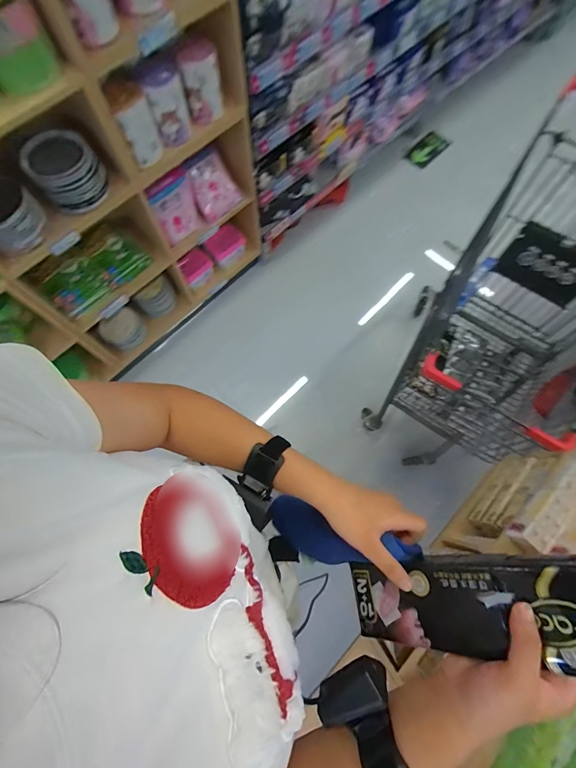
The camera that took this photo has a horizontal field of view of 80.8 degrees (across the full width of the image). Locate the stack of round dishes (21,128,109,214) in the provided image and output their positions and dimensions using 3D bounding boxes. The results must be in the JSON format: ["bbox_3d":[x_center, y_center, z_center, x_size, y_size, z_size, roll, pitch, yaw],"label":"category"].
[{"bbox_3d":[-0.559,-0.540,0.852,0.165,0.116,0.168,-34,76,-9],"label":"stack of round dishes"}]

